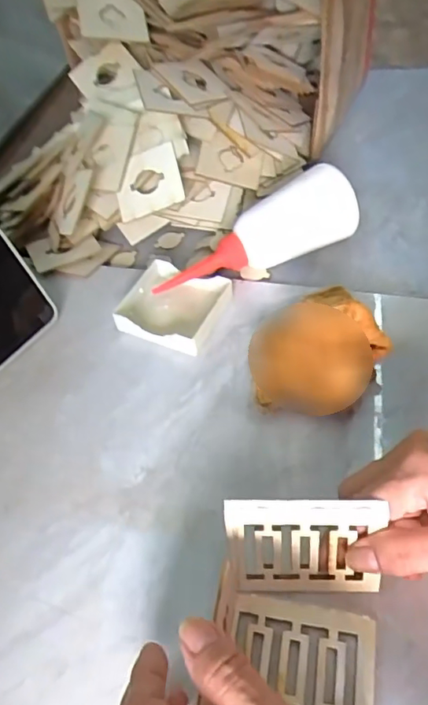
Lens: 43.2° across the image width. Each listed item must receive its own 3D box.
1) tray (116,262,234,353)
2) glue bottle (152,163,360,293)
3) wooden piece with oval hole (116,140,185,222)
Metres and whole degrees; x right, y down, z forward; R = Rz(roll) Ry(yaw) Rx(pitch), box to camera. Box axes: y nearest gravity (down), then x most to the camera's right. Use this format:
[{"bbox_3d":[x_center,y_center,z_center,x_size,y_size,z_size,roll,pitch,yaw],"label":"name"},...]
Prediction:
[{"bbox_3d":[-0.034,-0.039,0.446,0.082,0.018,0.072,17,55,19],"label":"tray"},{"bbox_3d":[0.034,-0.096,0.461,0.185,0.045,0.046,-27,52,0],"label":"glue bottle"},{"bbox_3d":[-0.063,-0.159,0.504,0.062,0.006,0.064,-16,73,9],"label":"wooden piece with oval hole"}]

